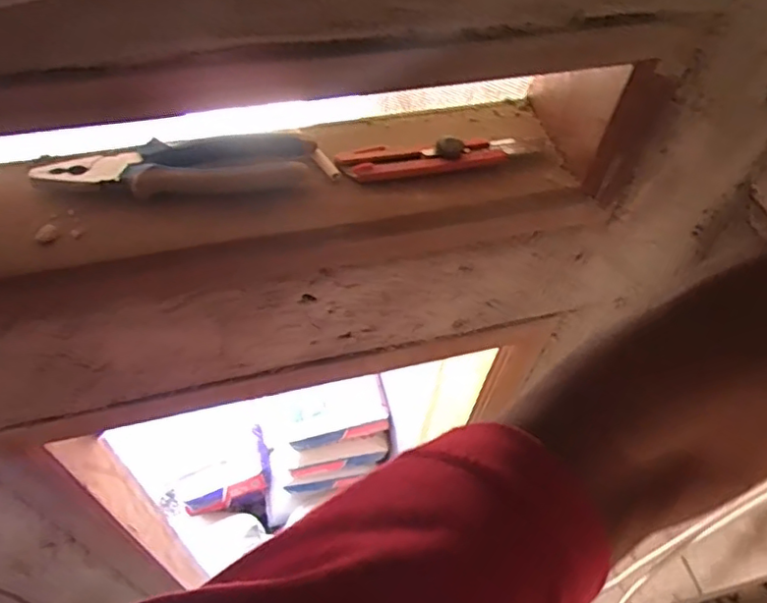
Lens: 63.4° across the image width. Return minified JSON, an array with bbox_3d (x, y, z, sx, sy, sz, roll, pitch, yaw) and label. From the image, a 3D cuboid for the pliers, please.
[{"bbox_3d":[-0.149,-0.098,0.457,0.192,0.019,0.054,-9,56,-10],"label":"pliers"}]

